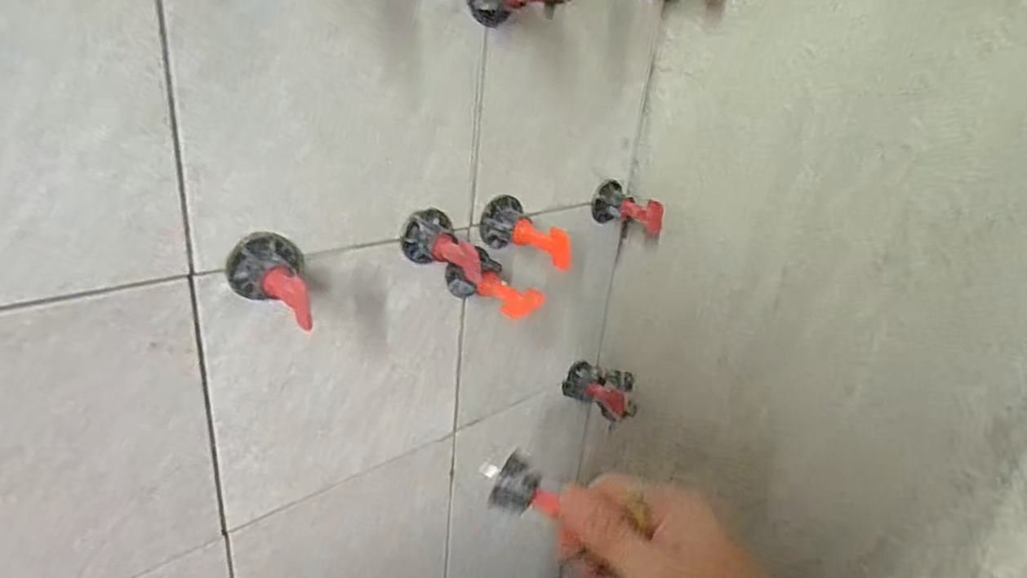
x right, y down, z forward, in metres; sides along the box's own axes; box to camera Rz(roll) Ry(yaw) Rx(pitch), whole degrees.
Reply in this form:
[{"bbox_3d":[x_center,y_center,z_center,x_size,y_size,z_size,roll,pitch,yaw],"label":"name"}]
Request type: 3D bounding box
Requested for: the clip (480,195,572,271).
[{"bbox_3d":[0.006,-0.032,0.348,0.031,0.029,0.055,-8,28,-31],"label":"clip"}]

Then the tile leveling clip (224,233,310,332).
[{"bbox_3d":[-0.106,-0.003,0.261,0.032,0.029,0.049,-5,26,-24],"label":"tile leveling clip"}]

